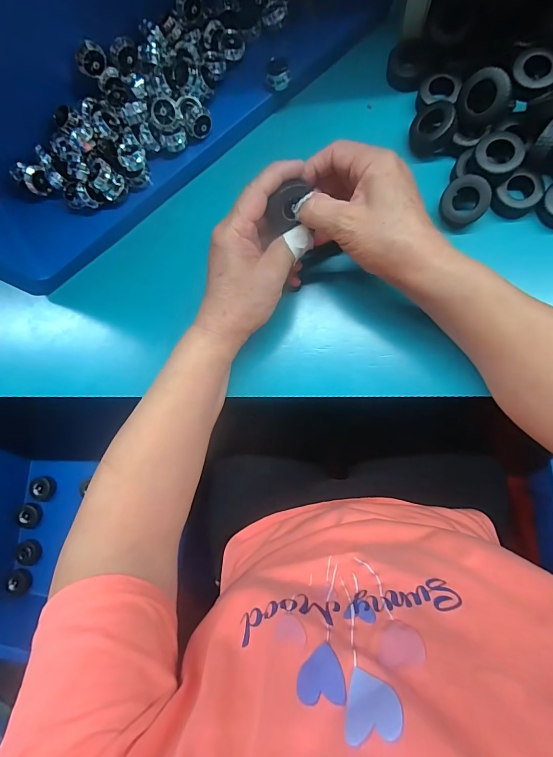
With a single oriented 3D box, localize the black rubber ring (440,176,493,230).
[{"bbox_3d":[0.161,-0.151,0.308,0.037,0.014,0.041,28,123,11],"label":"black rubber ring"}]

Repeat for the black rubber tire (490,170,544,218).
[{"bbox_3d":[0.203,-0.154,0.302,0.037,0.016,0.031,-42,83,3],"label":"black rubber tire"}]

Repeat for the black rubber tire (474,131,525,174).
[{"bbox_3d":[0.185,-0.186,0.300,0.036,0.015,0.034,0,87,7],"label":"black rubber tire"}]

